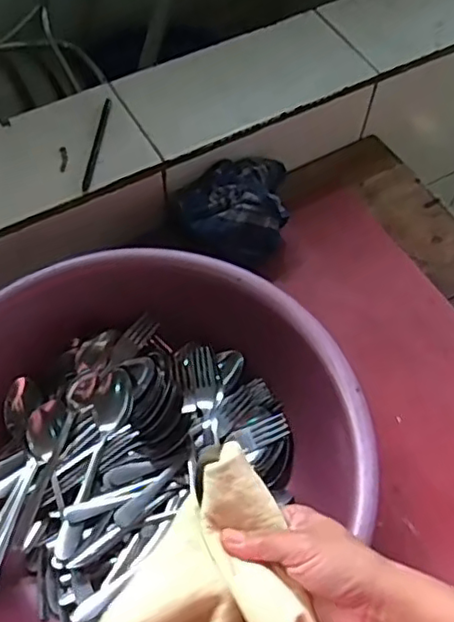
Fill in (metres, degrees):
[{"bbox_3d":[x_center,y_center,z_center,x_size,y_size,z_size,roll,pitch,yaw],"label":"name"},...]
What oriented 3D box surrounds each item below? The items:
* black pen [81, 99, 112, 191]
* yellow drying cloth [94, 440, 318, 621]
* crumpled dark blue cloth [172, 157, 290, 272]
[{"bbox_3d":[-0.146,-0.186,0.698,0.010,0.012,0.127,6,61,2],"label":"black pen"},{"bbox_3d":[0.013,0.185,0.378,0.142,0.057,0.150,32,65,15],"label":"yellow drying cloth"},{"bbox_3d":[0.007,-0.116,0.729,0.128,0.076,0.124,-5,61,-4],"label":"crumpled dark blue cloth"}]

